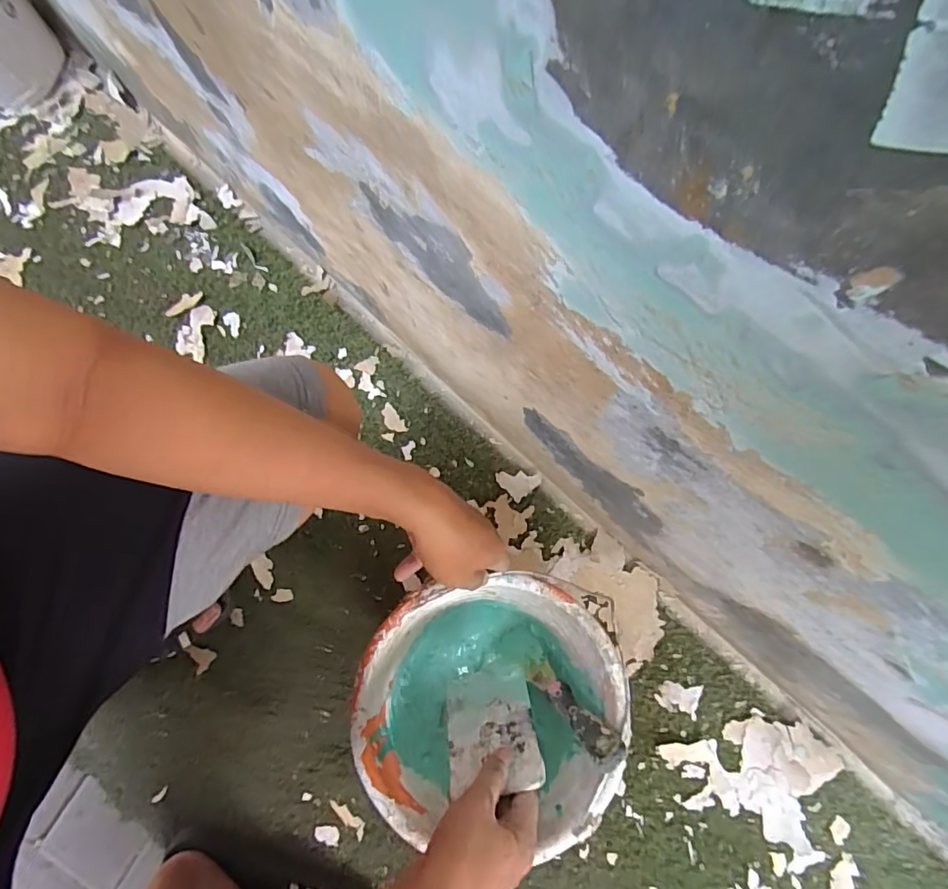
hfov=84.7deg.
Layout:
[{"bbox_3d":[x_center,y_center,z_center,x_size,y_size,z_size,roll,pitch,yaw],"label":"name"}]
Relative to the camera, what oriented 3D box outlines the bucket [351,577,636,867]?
[{"bbox_3d":[0.014,0.245,0.532,0.237,0.148,0.220,0,79,-1],"label":"bucket"}]

